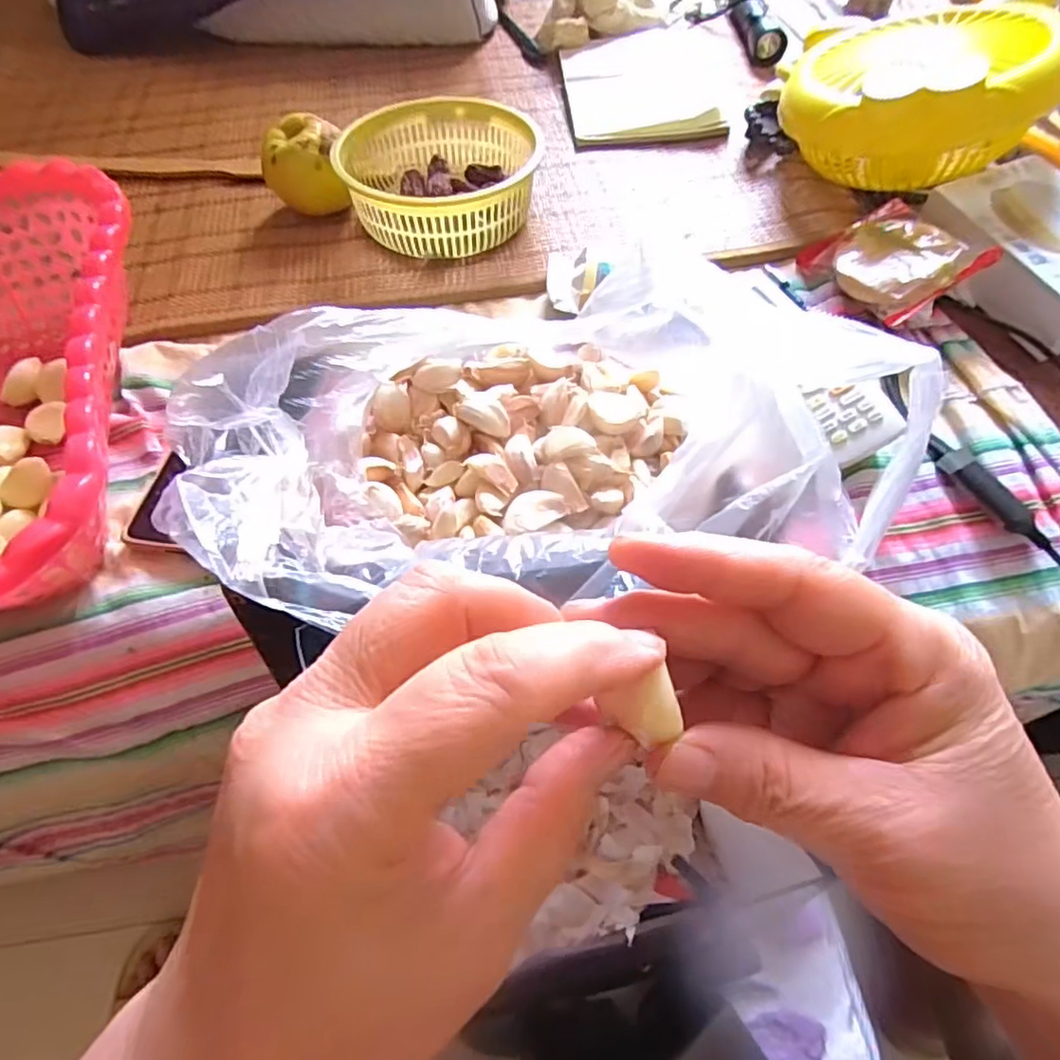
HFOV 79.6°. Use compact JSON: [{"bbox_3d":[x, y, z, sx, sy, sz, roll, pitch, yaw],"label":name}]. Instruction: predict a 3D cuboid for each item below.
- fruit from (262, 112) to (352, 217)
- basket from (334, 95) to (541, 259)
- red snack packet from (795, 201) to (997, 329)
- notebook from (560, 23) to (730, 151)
[{"bbox_3d":[-0.171,-0.272,0.490,0.057,0.067,0.052,-12,58,-7],"label":"fruit"},{"bbox_3d":[-0.072,-0.277,0.496,0.140,0.058,0.129,0,57,0],"label":"basket"},{"bbox_3d":[0.249,-0.185,0.437,0.081,0.022,0.095,-31,45,5],"label":"red snack packet"},{"bbox_3d":[0.104,-0.439,0.620,0.142,0.014,0.216,-3,57,-1],"label":"notebook"}]

